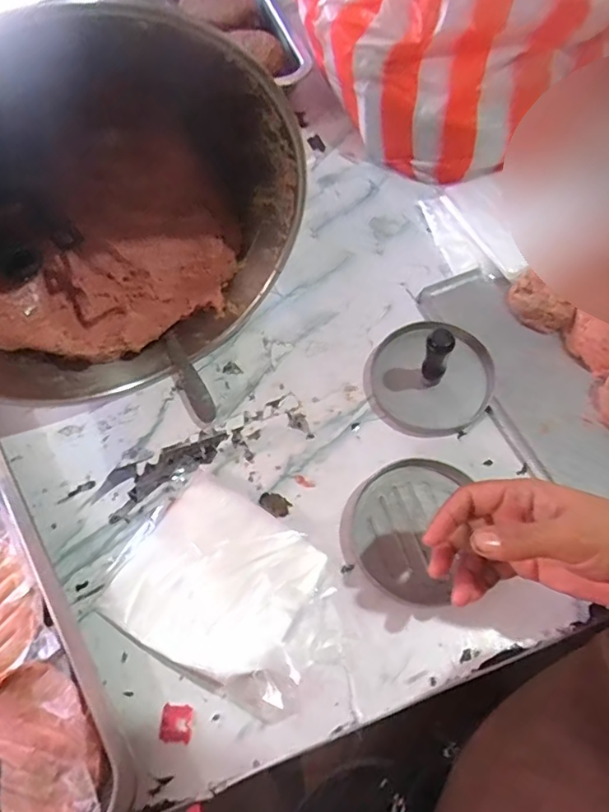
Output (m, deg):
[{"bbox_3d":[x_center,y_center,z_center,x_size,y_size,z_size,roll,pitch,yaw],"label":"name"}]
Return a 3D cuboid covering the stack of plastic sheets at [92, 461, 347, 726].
[{"bbox_3d":[-0.057,0.140,0.416,0.171,0.016,0.130,30,67,13],"label":"stack of plastic sheets"}]

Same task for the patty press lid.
[{"bbox_3d":[0.112,-0.037,0.470,0.108,0.069,0.106,1,64,-1],"label":"patty press lid"}]

